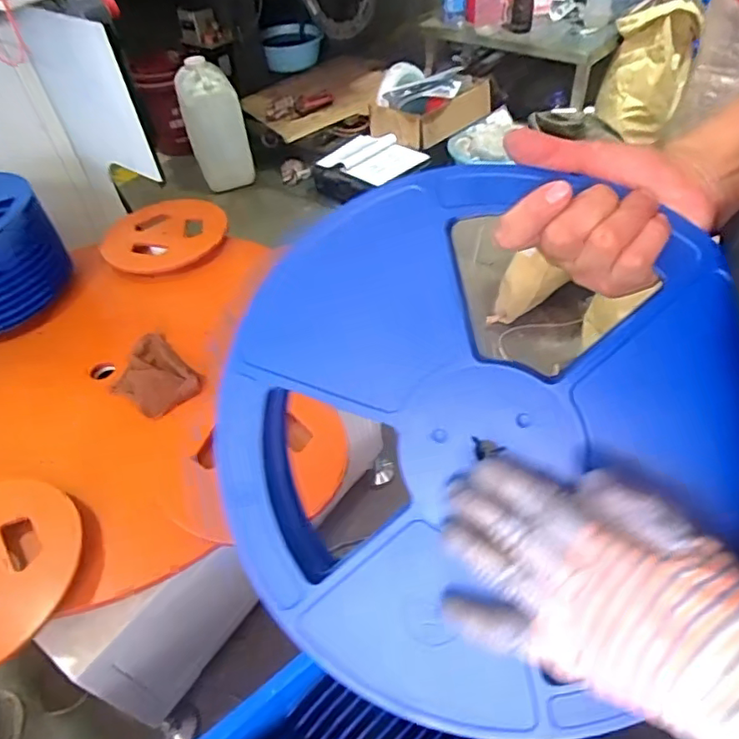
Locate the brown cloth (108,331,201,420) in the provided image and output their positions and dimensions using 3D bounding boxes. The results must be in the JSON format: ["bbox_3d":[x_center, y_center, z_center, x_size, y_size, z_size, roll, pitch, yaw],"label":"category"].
[{"bbox_3d":[-0.381,0.004,0.974,0.111,0.028,0.184,-36,54,-26],"label":"brown cloth"}]

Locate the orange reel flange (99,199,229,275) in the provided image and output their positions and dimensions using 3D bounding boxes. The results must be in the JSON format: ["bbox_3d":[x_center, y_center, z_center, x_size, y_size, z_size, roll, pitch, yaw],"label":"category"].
[{"bbox_3d":[-0.453,-0.303,1.241,0.263,0.028,0.239,-13,47,-7],"label":"orange reel flange"}]

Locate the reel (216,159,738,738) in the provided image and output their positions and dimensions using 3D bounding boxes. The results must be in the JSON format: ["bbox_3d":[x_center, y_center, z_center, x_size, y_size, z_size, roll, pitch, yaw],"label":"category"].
[{"bbox_3d":[0.054,0.046,0.318,0.289,0.024,0.314,0,90,13],"label":"reel"}]

